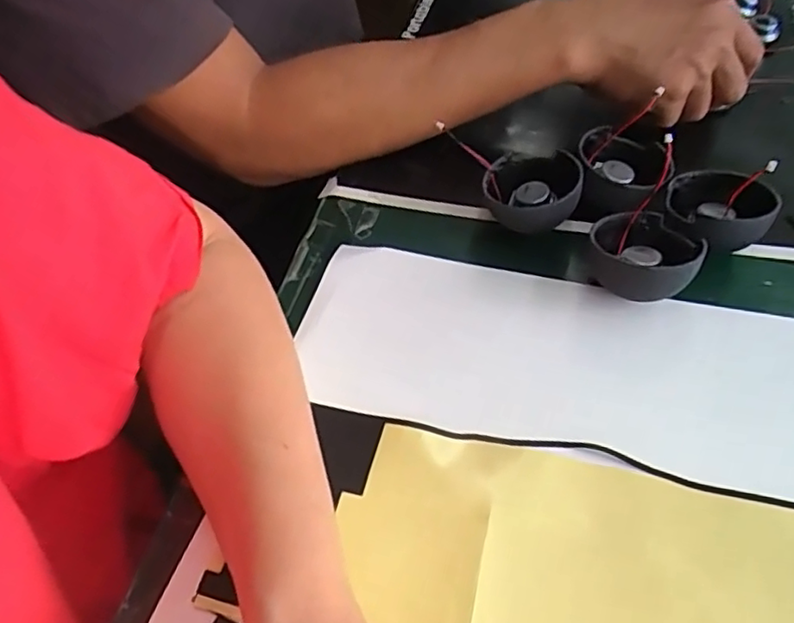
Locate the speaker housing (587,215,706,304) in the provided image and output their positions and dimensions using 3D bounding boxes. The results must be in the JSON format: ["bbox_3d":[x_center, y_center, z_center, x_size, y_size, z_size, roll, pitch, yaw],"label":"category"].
[{"bbox_3d":[0.142,-0.032,0.367,0.059,0.039,0.054,12,51,13],"label":"speaker housing"}]

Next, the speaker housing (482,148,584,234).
[{"bbox_3d":[0.086,-0.076,0.406,0.058,0.039,0.060,10,51,12],"label":"speaker housing"}]

